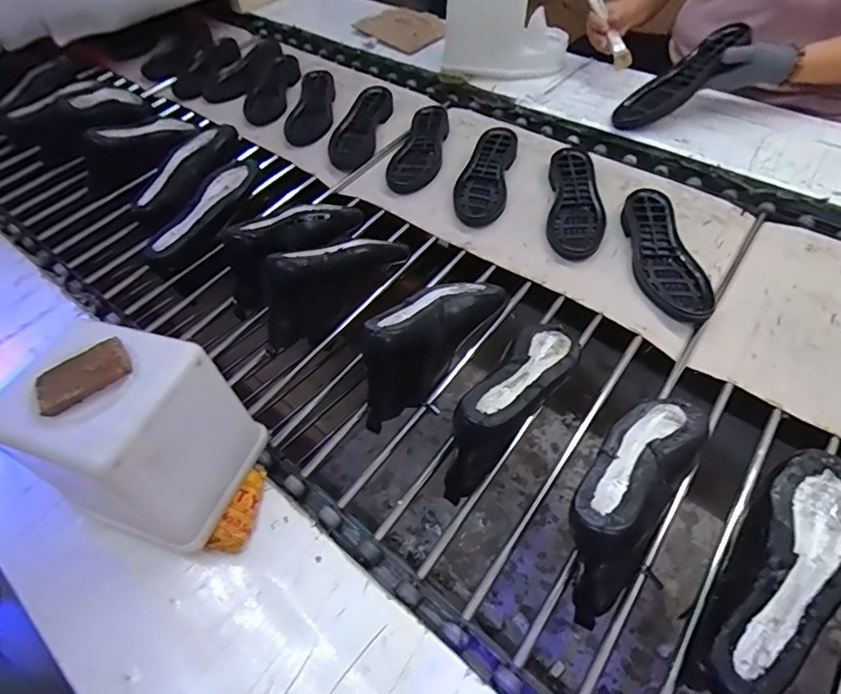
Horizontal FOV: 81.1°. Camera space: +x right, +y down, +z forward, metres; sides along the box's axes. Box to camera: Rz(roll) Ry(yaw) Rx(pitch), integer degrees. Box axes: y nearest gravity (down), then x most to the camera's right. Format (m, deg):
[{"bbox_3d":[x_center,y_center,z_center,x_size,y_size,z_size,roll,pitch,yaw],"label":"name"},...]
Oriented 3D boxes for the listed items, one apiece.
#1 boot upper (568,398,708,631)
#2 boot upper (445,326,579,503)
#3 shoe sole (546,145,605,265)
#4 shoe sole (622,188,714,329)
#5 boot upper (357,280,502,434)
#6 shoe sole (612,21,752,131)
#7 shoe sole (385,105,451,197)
[{"bbox_3d":[0.218,0.139,0.499,0.084,0.107,0.252,29,61,23],"label":"boot upper"},{"bbox_3d":[0.109,0.056,0.569,0.071,0.101,0.245,29,61,24],"label":"boot upper"},{"bbox_3d":[0.256,-0.244,0.811,0.088,0.027,0.250,5,55,9],"label":"shoe sole"},{"bbox_3d":[0.357,-0.139,0.727,0.094,0.039,0.237,-10,54,-2],"label":"shoe sole"},{"bbox_3d":[0.005,-0.017,0.626,0.081,0.110,0.251,31,62,25],"label":"boot upper"},{"bbox_3d":[0.458,-0.477,0.874,0.238,0.030,0.085,-38,54,15],"label":"shoe sole"},{"bbox_3d":[0.000,-0.378,0.930,0.091,0.032,0.237,7,55,10],"label":"shoe sole"}]

